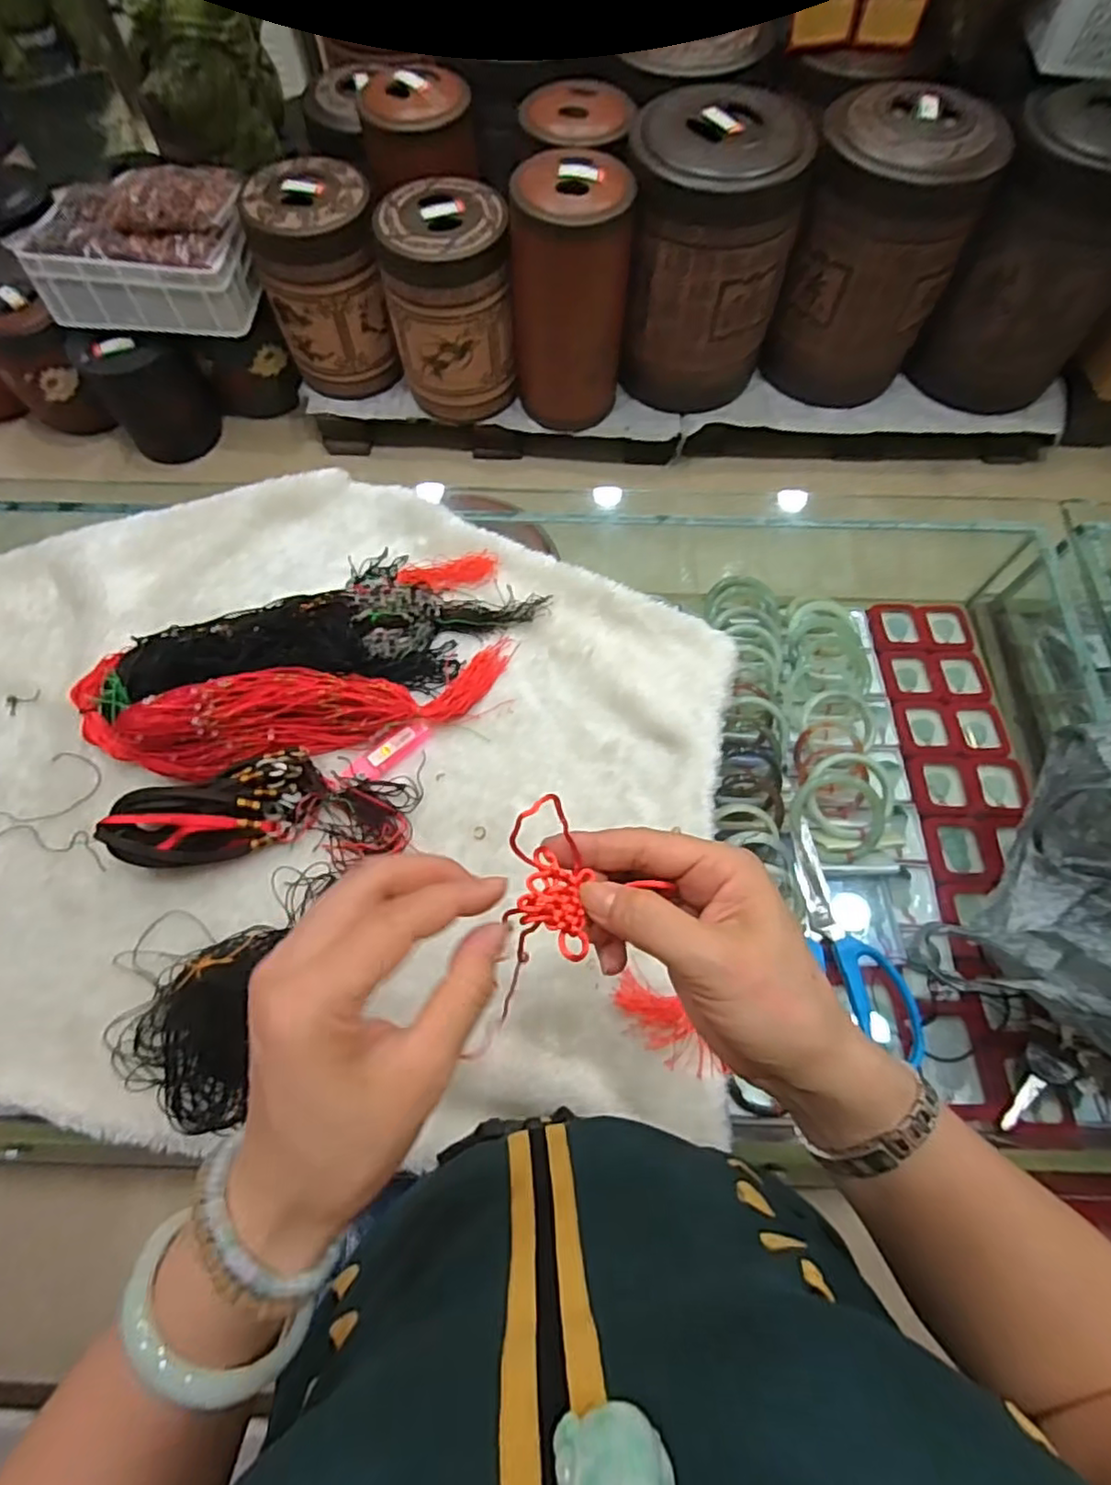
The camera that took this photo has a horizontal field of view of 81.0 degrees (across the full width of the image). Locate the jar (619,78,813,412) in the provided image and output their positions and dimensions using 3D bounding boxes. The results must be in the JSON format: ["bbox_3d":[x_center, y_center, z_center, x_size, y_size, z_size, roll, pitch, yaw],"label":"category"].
[{"bbox_3d":[0.338,-1.118,1.522,0.353,0.522,0.326,0,68,0],"label":"jar"}]

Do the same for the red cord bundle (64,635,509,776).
[{"bbox_3d":[-0.215,-0.036,0.528,0.353,0.057,0.105,-5,68,-2],"label":"red cord bundle"}]

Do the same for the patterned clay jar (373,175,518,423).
[{"bbox_3d":[-0.242,-1.032,1.563,0.283,0.420,0.267,0,68,0],"label":"patterned clay jar"}]

